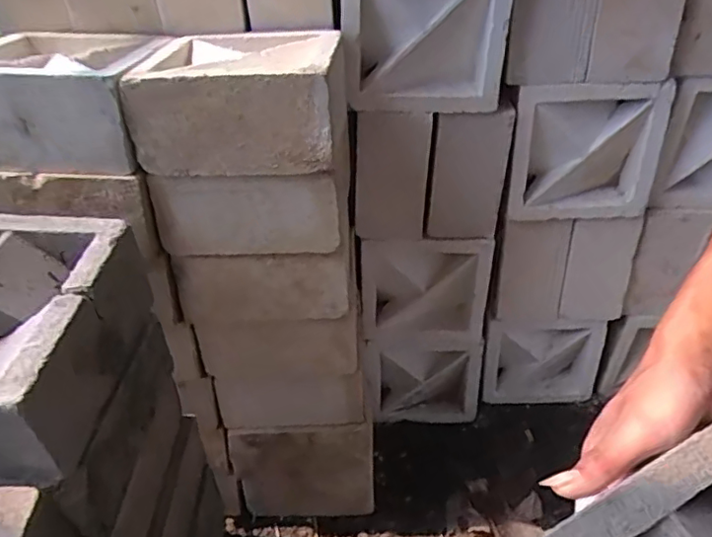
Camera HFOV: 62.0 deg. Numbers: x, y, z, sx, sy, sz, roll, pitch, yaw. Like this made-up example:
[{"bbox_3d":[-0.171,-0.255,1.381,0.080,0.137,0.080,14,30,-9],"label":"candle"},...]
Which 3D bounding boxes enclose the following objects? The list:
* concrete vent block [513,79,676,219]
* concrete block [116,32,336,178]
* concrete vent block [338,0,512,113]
[{"bbox_3d":[0.325,-0.163,0.836,0.208,0.192,0.061,-7,37,-6],"label":"concrete vent block"},{"bbox_3d":[-0.118,-0.190,0.644,0.194,0.095,0.198,-1,37,2],"label":"concrete block"},{"bbox_3d":[0.082,-0.308,0.747,0.206,0.198,0.077,-8,37,-7],"label":"concrete vent block"}]

